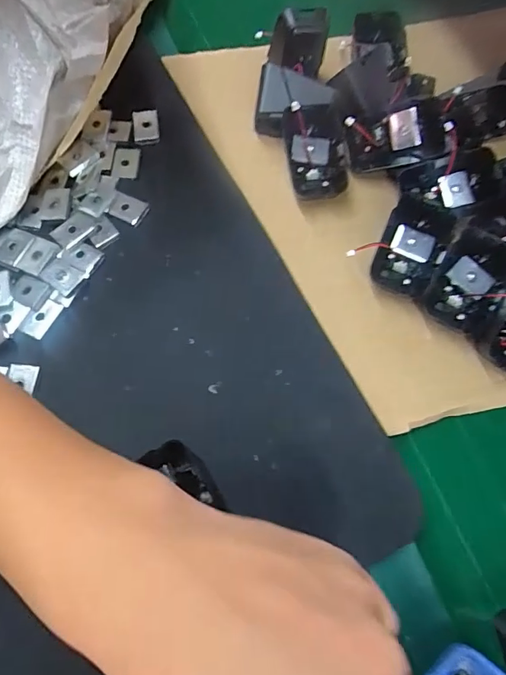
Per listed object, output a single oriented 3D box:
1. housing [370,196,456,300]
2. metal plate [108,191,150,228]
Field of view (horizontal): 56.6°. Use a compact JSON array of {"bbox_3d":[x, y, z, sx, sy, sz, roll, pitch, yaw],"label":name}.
[{"bbox_3d":[0.113,-0.064,0.334,0.043,0.028,0.064,22,71,6],"label":"housing"},{"bbox_3d":[-0.093,-0.096,0.351,0.026,0.006,0.020,22,71,6],"label":"metal plate"}]

